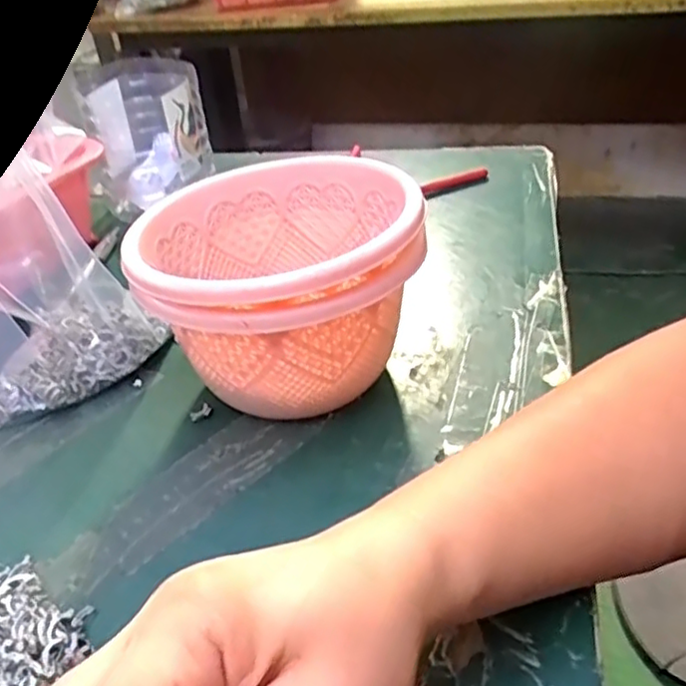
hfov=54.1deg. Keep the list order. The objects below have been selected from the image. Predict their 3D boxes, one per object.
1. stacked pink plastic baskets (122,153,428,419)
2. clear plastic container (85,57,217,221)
[{"bbox_3d":[-0.030,-0.024,0.362,0.136,0.104,0.139,-14,36,-11],"label":"stacked pink plastic baskets"},{"bbox_3d":[-0.167,-0.180,0.585,0.096,0.119,0.065,-13,36,-10],"label":"clear plastic container"}]

